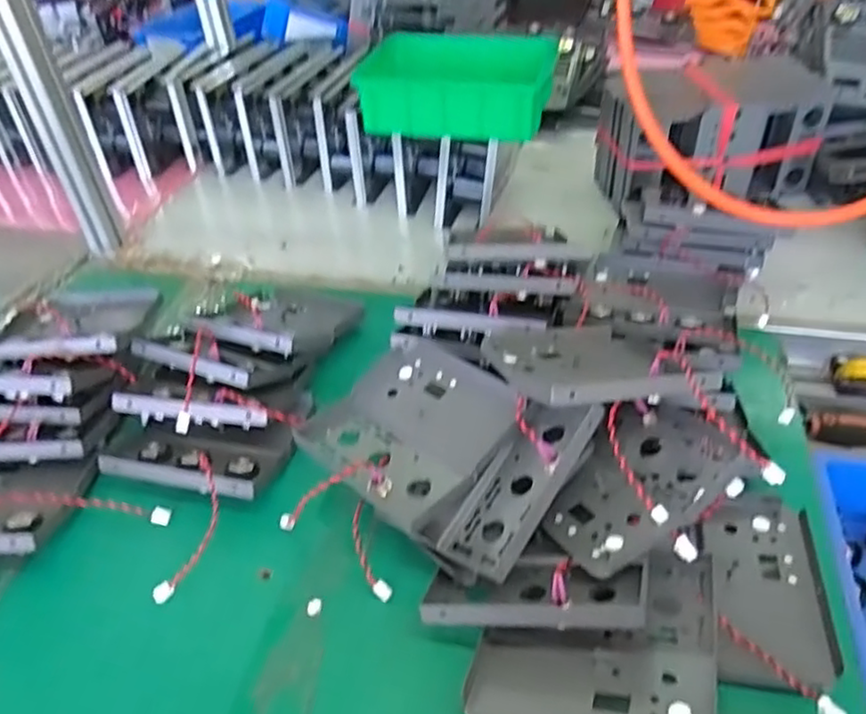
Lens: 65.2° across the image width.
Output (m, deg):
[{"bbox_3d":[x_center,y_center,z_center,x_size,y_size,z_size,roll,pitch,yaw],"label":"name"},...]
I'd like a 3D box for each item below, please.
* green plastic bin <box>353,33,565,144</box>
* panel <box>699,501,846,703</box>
[{"bbox_3d":[0.020,-0.348,0.884,0.264,0.092,0.131,10,43,16],"label":"green plastic bin"},{"bbox_3d":[0.254,0.175,0.514,0.088,0.021,0.159,5,42,12],"label":"panel"}]

